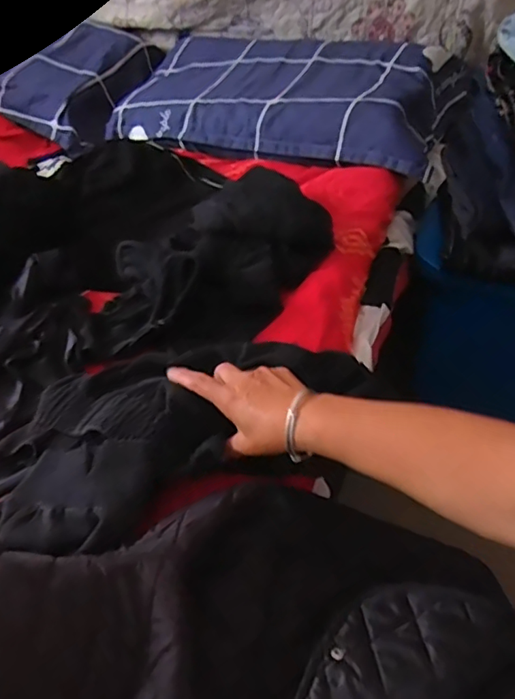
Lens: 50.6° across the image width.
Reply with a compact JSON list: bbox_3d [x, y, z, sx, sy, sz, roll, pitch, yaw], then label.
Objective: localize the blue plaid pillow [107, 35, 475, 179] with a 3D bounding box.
[{"bbox_3d":[0.039,-0.501,1.043,0.630,0.103,0.366,16,50,18],"label":"blue plaid pillow"}]

